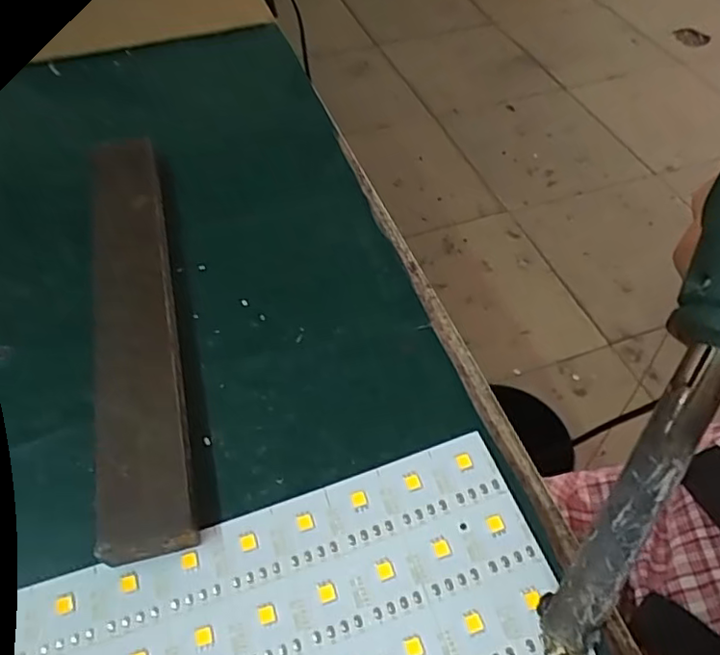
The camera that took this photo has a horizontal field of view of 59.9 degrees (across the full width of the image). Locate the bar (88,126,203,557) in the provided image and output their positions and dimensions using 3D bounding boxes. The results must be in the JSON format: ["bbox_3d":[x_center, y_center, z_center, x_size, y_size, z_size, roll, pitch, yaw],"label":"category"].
[{"bbox_3d":[-0.092,-0.008,0.254,0.029,0.018,0.203,-12,51,-9],"label":"bar"}]

